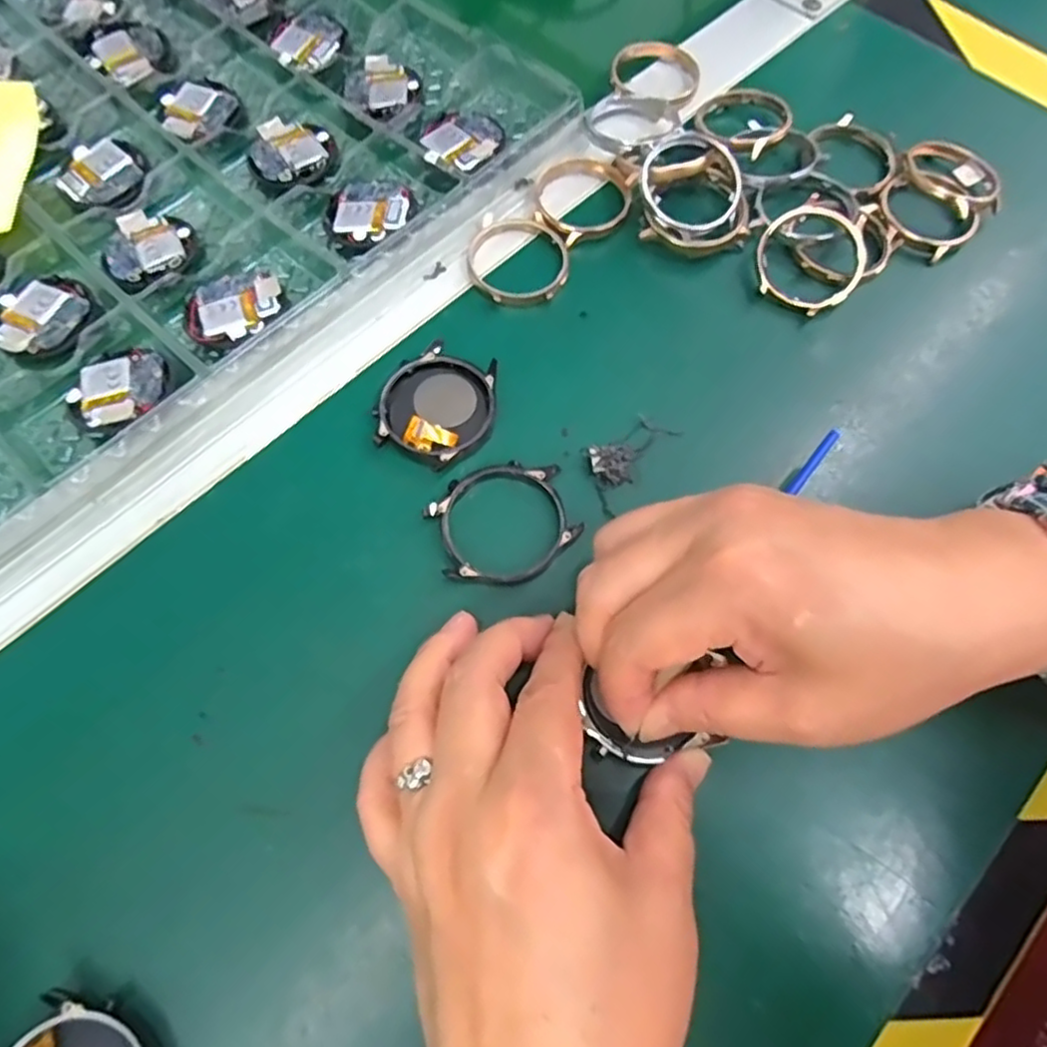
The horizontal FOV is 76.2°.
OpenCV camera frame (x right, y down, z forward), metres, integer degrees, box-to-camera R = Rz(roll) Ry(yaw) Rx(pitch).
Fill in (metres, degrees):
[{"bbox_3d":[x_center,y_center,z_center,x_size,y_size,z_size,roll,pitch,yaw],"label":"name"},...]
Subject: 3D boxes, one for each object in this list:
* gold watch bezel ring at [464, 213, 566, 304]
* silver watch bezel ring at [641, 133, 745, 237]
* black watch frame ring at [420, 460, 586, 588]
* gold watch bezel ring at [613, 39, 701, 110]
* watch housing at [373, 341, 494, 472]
[{"bbox_3d":[-0.002,-0.118,0.299,0.045,0.008,0.046,0,68,-1],"label":"gold watch bezel ring"},{"bbox_3d":[0.075,-0.152,0.300,0.045,0.008,0.048,1,82,-5],"label":"silver watch bezel ring"},{"bbox_3d":[-0.007,0.000,0.251,0.053,0.008,0.047,-21,70,-9],"label":"black watch frame ring"},{"bbox_3d":[0.066,-0.230,0.341,0.046,0.006,0.045,0,68,-1],"label":"gold watch bezel ring"},{"bbox_3d":[-0.034,-0.048,0.266,0.044,0.014,0.048,0,68,-1],"label":"watch housing"}]

